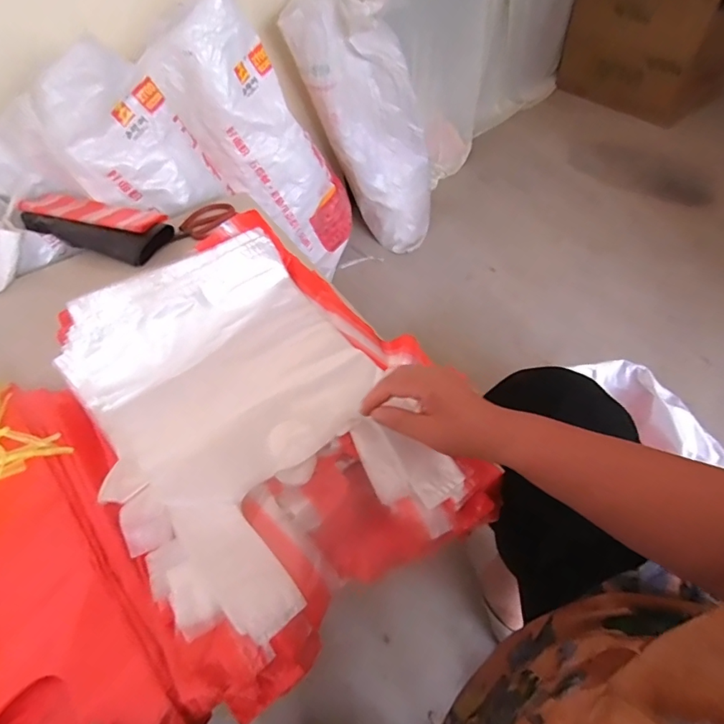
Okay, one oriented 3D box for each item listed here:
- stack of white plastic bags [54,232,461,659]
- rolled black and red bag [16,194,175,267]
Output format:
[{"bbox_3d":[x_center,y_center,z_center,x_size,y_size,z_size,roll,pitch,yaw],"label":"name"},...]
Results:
[{"bbox_3d":[-0.123,0.059,0.533,0.324,0.074,0.430,-31,66,-21],"label":"stack of white plastic bags"},{"bbox_3d":[-0.530,-0.270,0.927,0.292,0.086,0.092,13,53,-1],"label":"rolled black and red bag"}]

